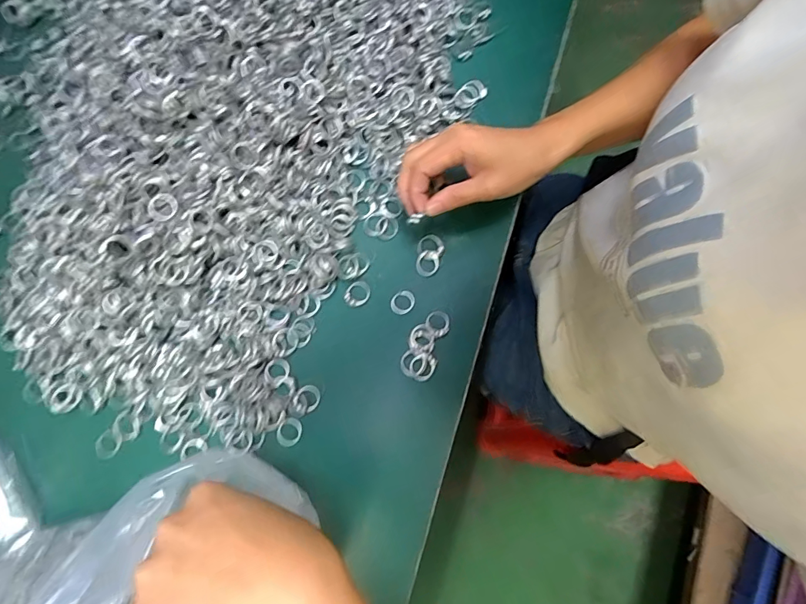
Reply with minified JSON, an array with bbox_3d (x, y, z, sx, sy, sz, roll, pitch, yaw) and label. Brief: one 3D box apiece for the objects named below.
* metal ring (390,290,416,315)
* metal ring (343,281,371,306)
[{"bbox_3d":[0.000,0.000,0.379,0.023,0.005,0.020,-39,79,-8],"label":"metal ring"},{"bbox_3d":[-0.041,-0.008,0.381,0.021,0.004,0.025,37,80,9],"label":"metal ring"}]

